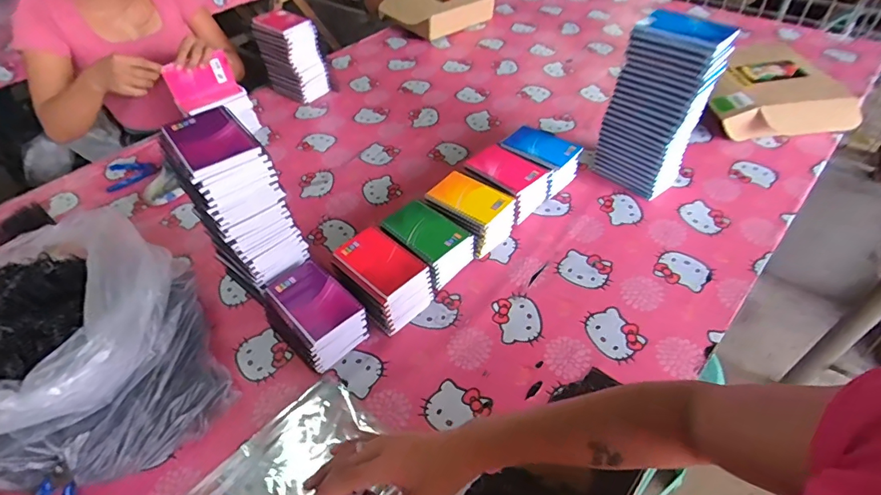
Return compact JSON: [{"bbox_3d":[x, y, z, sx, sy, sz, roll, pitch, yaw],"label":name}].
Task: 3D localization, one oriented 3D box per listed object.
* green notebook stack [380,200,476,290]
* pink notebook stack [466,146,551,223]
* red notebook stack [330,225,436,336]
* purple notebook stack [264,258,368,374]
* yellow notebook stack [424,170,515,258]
[{"bbox_3d":[-0.024,-0.006,0.774,0.137,0.081,0.106,28,55,27],"label":"green notebook stack"},{"bbox_3d":[0.125,-0.122,0.871,0.105,0.083,0.138,-38,55,-27],"label":"pink notebook stack"},{"bbox_3d":[-0.091,0.047,0.722,0.104,0.092,0.141,-38,55,-27],"label":"red notebook stack"},{"bbox_3d":[-0.189,0.100,0.683,0.100,0.082,0.155,-35,54,-25],"label":"purple notebook stack"},{"bbox_3d":[0.050,-0.061,0.821,0.145,0.082,0.110,33,57,30],"label":"yellow notebook stack"}]

